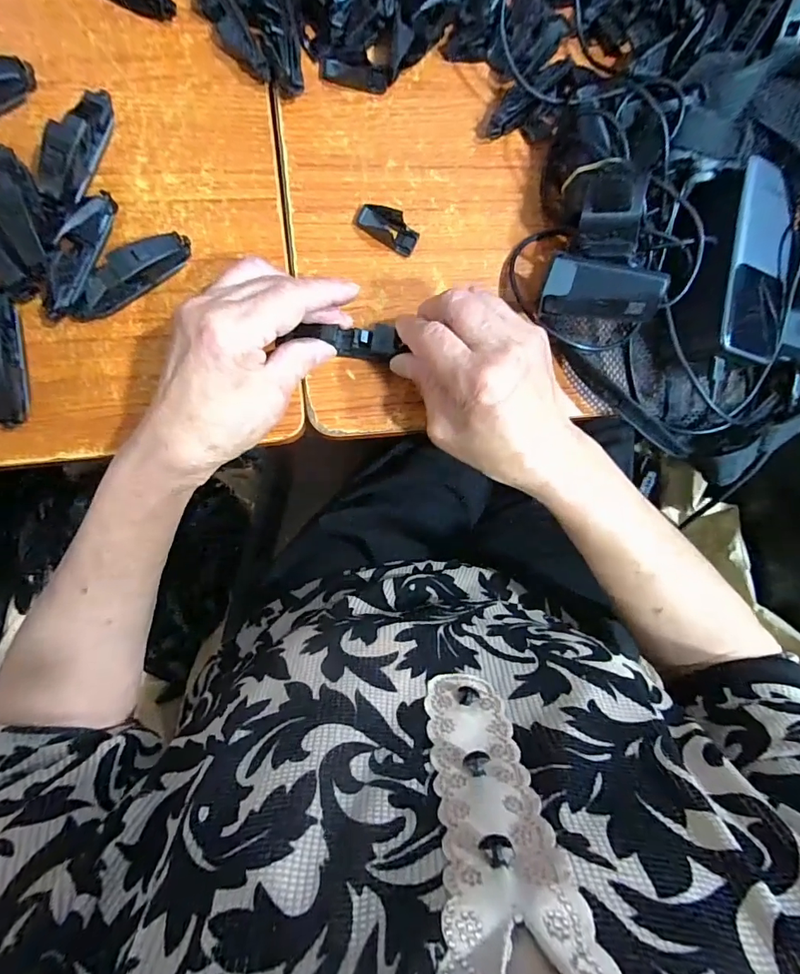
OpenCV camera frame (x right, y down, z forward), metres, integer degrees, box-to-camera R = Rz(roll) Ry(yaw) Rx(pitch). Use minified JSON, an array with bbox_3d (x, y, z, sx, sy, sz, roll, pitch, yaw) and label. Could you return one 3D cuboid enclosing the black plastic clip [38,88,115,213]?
[{"bbox_3d":[-0.196,-0.205,0.276,0.021,0.018,0.076,19,89,-9],"label":"black plastic clip"}]

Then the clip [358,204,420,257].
[{"bbox_3d":[-0.007,-0.175,0.308,0.041,0.011,0.025,25,88,-9],"label":"clip"}]

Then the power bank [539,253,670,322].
[{"bbox_3d":[0.131,-0.128,0.296,0.072,0.023,0.034,9,86,9],"label":"power bank"}]

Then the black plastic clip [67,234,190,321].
[{"bbox_3d":[-0.167,-0.131,0.280,0.080,0.021,0.018,-37,97,-6],"label":"black plastic clip"}]

